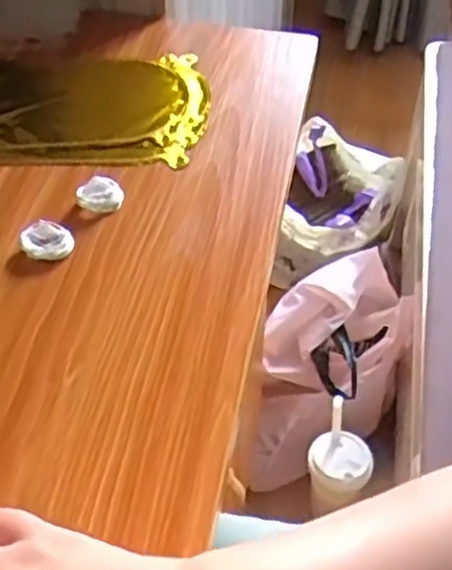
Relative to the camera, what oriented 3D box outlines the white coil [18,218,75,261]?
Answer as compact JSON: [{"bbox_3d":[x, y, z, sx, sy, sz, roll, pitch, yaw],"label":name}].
[{"bbox_3d":[-0.120,-0.029,0.502,0.032,0.010,0.029,25,54,19],"label":"white coil"}]

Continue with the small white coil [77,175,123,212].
[{"bbox_3d":[-0.089,-0.065,0.530,0.031,0.014,0.031,0,49,0],"label":"small white coil"}]

